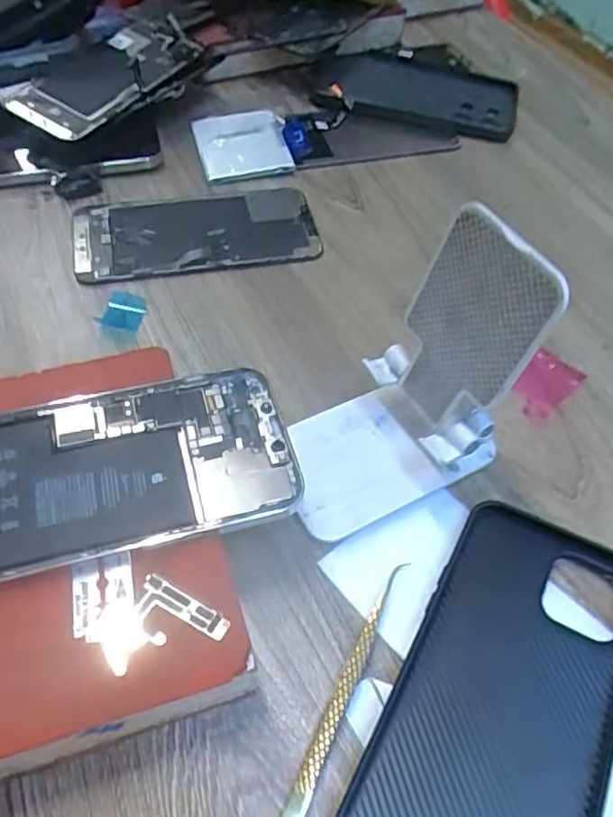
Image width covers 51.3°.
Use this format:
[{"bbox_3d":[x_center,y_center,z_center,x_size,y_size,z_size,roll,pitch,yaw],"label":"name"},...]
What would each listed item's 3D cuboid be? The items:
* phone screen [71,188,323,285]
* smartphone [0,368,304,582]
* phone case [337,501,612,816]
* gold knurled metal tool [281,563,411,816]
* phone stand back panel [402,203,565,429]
[{"bbox_3d":[-0.072,-0.118,0.416,0.154,0.010,0.074,-9,55,-10],"label":"phone screen"},{"bbox_3d":[-0.086,0.026,0.265,0.158,0.005,0.075,-11,55,-12],"label":"smartphone"},{"bbox_3d":[0.081,0.117,0.255,0.083,0.014,0.160,26,56,14],"label":"phone case"},{"bbox_3d":[0.012,0.120,0.253,0.008,0.008,0.133,23,56,13],"label":"gold knurled metal tool"},{"bbox_3d":[0.067,-0.032,0.275,0.004,0.095,0.060,-15,54,-32],"label":"phone stand back panel"}]

